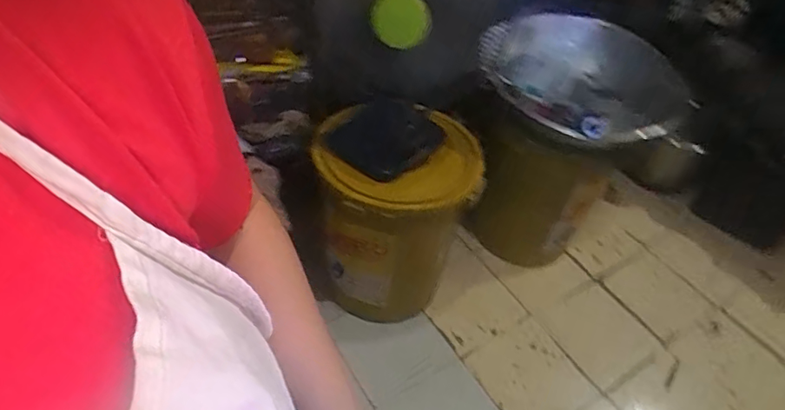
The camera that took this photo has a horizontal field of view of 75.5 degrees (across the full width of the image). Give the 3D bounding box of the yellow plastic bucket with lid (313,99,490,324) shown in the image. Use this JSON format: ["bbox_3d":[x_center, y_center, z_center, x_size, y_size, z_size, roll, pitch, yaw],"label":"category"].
[{"bbox_3d":[-0.012,0.031,1.449,0.432,0.519,0.377,13,45,6],"label":"yellow plastic bucket with lid"}]

